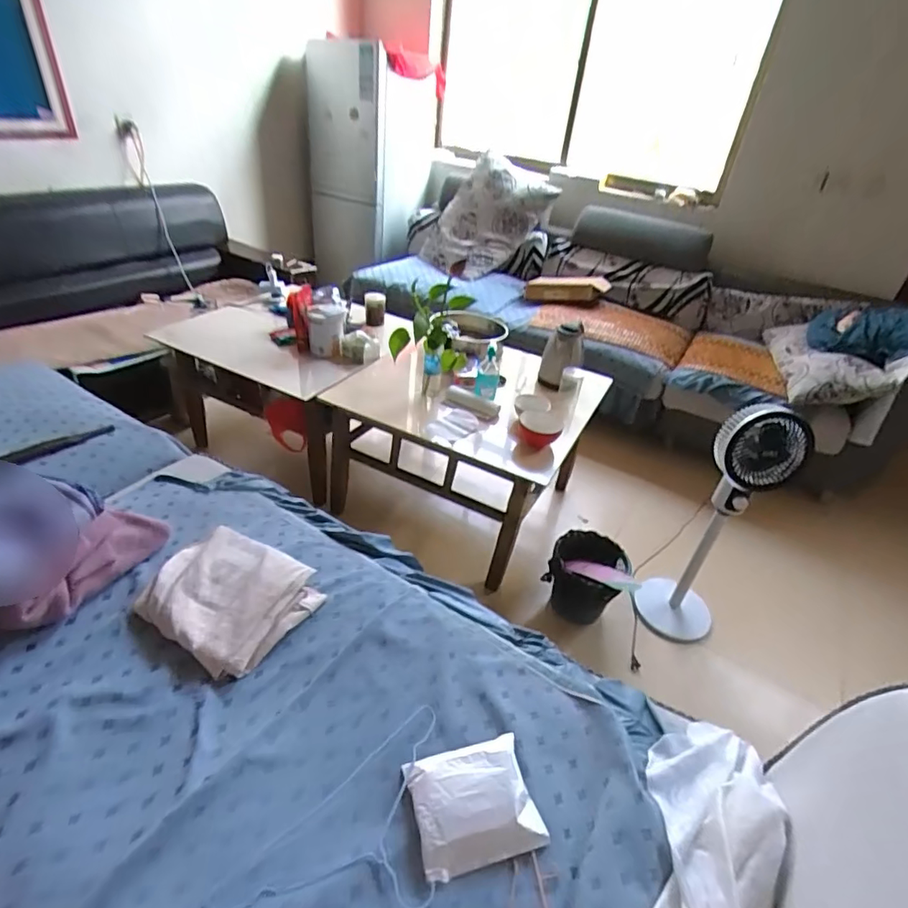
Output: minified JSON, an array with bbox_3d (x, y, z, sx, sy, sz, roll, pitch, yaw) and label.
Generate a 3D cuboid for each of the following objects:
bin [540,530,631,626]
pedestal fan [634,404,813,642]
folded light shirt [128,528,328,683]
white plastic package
[{"bbox_3d":[0.447,0.421,1.766,0.239,0.249,0.234,5,35,-3],"label":"bin"},{"bbox_3d":[0.814,0.219,1.612,0.229,0.849,0.249,30,40,29],"label":"pedestal fan"},{"bbox_3d":[-0.471,0.293,1.104,0.324,0.063,0.270,23,39,22],"label":"folded light shirt"},{"bbox_3d":[0.030,0.545,0.822,0.185,0.027,0.164,-7,38,-17],"label":"white plastic package"}]

